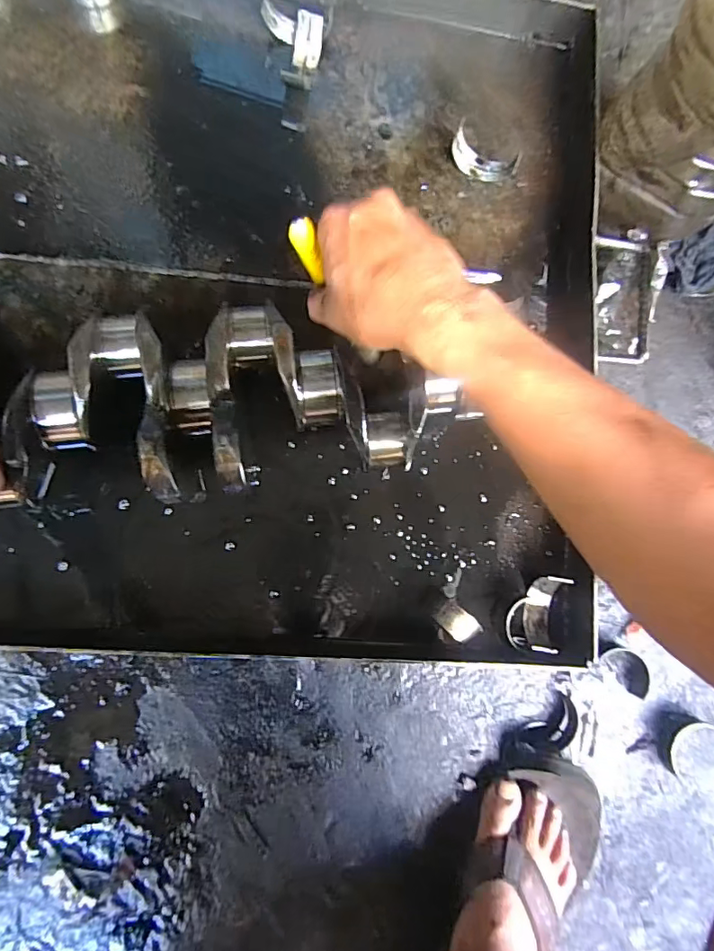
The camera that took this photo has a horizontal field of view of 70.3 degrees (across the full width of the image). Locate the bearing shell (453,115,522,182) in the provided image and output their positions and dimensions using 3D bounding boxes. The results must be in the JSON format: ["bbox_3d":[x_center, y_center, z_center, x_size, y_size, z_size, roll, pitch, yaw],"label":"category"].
[{"bbox_3d":[0.133,-0.332,0.532,0.073,0.029,0.033,24,84,-6],"label":"bearing shell"}]

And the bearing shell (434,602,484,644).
[{"bbox_3d":[0.097,0.143,0.491,0.044,0.020,0.027,43,81,-1],"label":"bearing shell"}]

